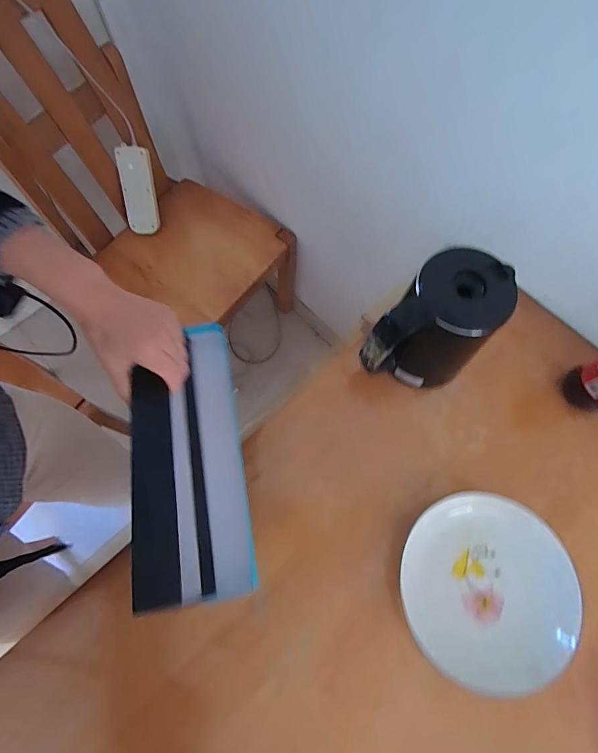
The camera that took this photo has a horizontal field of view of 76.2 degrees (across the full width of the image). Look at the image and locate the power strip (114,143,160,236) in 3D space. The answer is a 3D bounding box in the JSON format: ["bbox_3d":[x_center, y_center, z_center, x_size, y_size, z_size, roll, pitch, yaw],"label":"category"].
[{"bbox_3d":[-0.416,-0.478,0.988,0.082,0.203,0.035,4,32,2],"label":"power strip"}]

